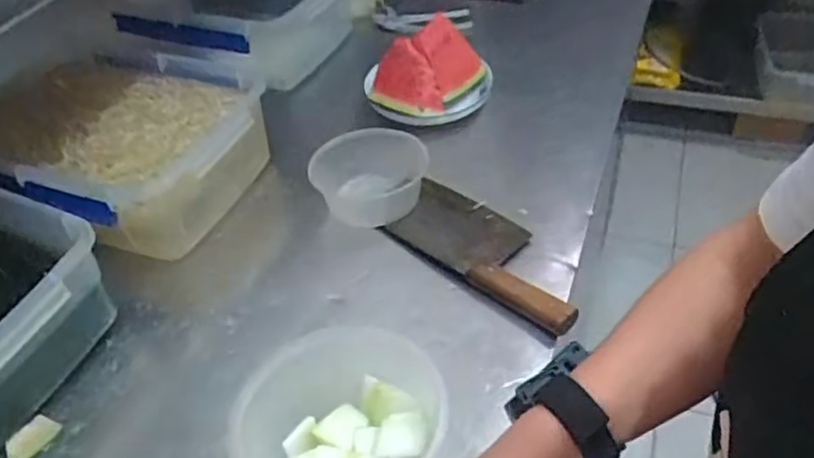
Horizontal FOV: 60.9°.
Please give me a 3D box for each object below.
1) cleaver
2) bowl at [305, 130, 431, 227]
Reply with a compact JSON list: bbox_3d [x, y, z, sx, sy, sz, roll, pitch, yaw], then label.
[{"bbox_3d":[0.097,0.016,0.794,0.108,0.027,0.276,-35,50,-27],"label":"cleaver"},{"bbox_3d":[-0.044,-0.066,0.884,0.149,0.061,0.132,-9,43,-3],"label":"bowl"}]

